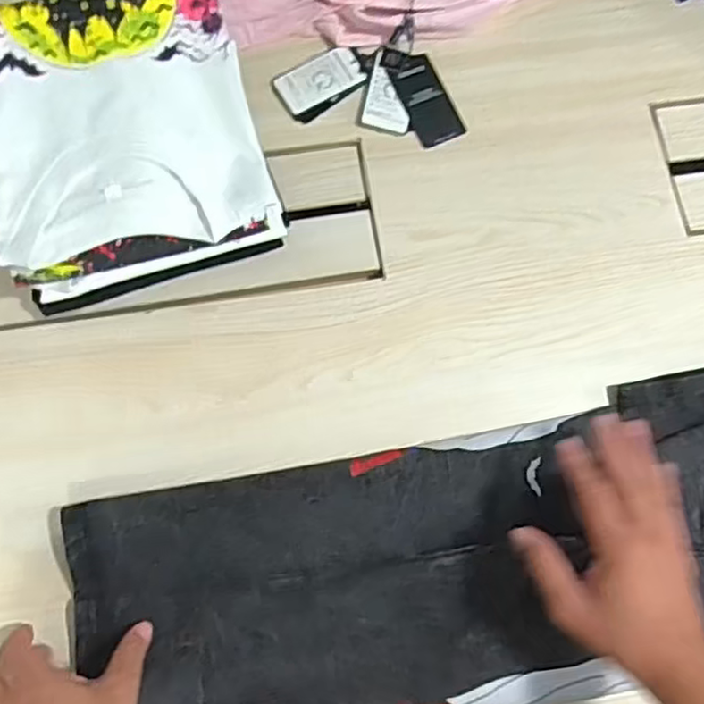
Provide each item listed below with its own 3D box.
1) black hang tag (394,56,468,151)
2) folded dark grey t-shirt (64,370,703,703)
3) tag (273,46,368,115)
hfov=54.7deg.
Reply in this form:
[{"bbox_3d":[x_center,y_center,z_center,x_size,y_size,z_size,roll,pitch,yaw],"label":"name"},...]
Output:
[{"bbox_3d":[0.076,-0.258,0.700,0.048,0.004,0.095,-24,82,-6],"label":"black hang tag"},{"bbox_3d":[0.128,0.171,0.573,0.699,0.030,0.228,-10,76,-3],"label":"folded dark grey t-shirt"},{"bbox_3d":[-0.034,-0.282,0.703,0.087,0.004,0.049,-29,76,-6],"label":"tag"}]

